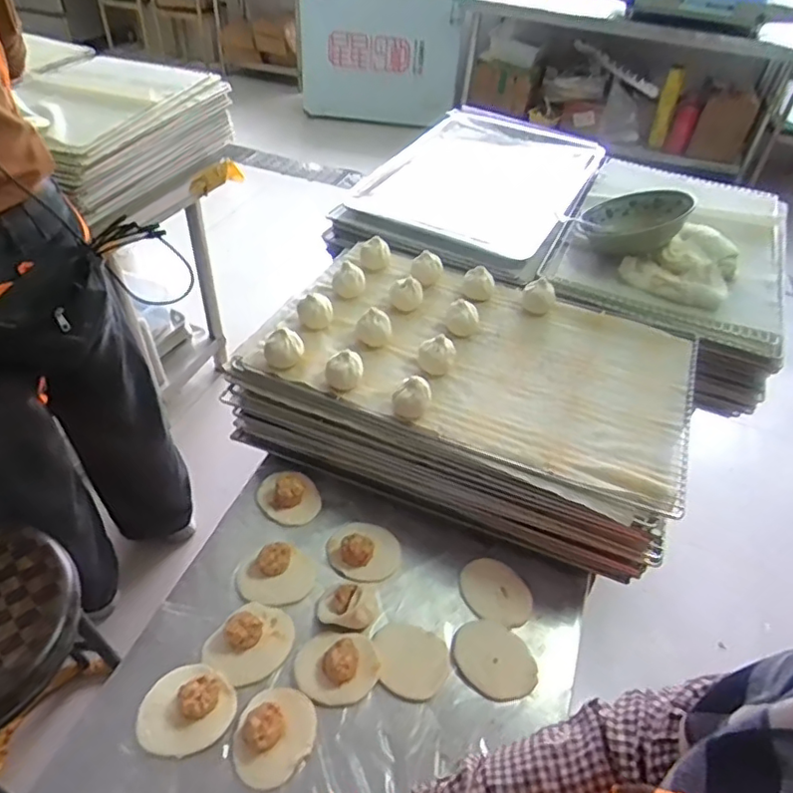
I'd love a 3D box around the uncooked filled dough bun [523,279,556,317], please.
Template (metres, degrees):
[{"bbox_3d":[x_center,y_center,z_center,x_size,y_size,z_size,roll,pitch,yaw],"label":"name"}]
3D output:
[{"bbox_3d":[0.231,-0.162,0.955,0.055,0.044,0.050,14,45,9],"label":"uncooked filled dough bun"}]

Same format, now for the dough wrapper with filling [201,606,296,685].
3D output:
[{"bbox_3d":[-0.165,0.273,0.665,0.094,0.031,0.074,-31,55,-32],"label":"dough wrapper with filling"}]

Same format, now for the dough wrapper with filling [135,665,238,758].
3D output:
[{"bbox_3d":[-0.220,0.322,0.610,0.086,0.030,0.090,3,44,-3],"label":"dough wrapper with filling"}]

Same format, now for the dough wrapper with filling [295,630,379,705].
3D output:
[{"bbox_3d":[-0.067,0.297,0.656,0.092,0.027,0.074,6,44,0],"label":"dough wrapper with filling"}]

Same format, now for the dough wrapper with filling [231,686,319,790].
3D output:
[{"bbox_3d":[-0.127,0.343,0.605,0.079,0.031,0.091,32,50,25],"label":"dough wrapper with filling"}]

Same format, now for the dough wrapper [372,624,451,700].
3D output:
[{"bbox_3d":[0.015,0.304,0.680,0.089,0.009,0.073,23,55,7],"label":"dough wrapper"}]

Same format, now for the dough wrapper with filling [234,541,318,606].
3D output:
[{"bbox_3d":[-0.149,0.218,0.728,0.095,0.028,0.066,-10,46,-16],"label":"dough wrapper with filling"}]

